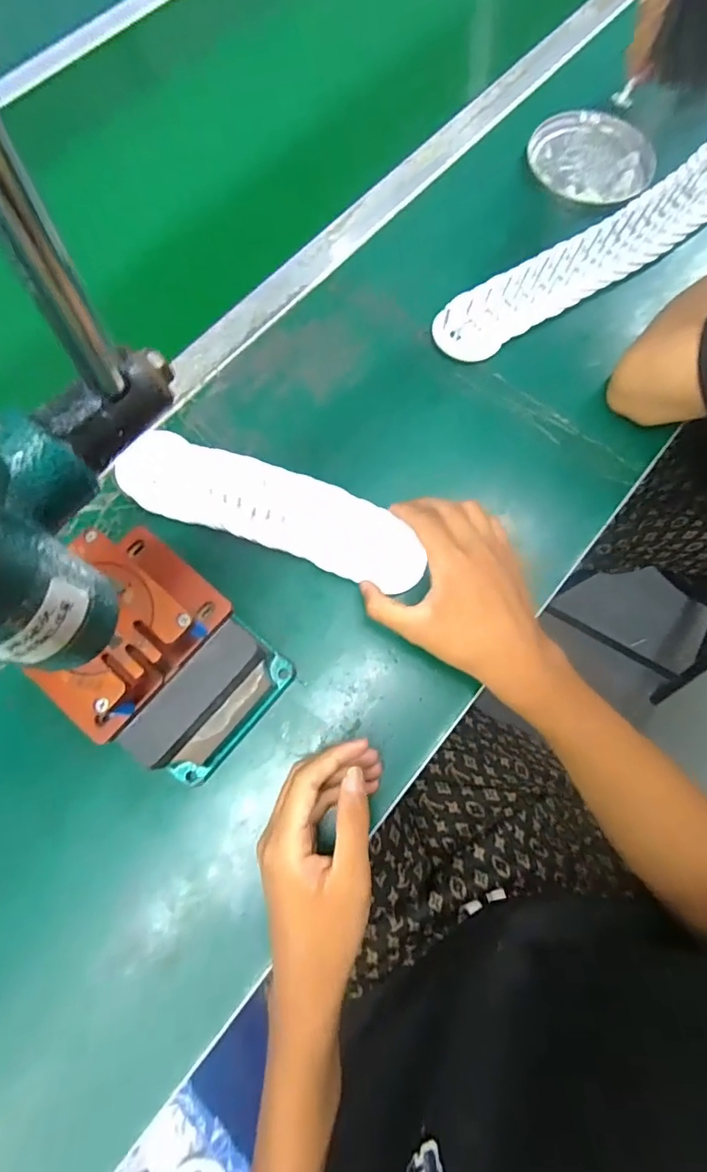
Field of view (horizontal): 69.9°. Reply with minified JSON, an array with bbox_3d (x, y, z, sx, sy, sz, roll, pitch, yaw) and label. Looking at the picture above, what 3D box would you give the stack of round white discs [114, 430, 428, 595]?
[{"bbox_3d":[-0.066,-0.063,0.399,0.251,0.015,0.065,20,74,5],"label":"stack of round white discs"}]

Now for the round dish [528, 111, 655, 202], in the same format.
[{"bbox_3d":[0.248,-0.446,0.527,0.119,0.018,0.119,0,73,0],"label":"round dish"}]

